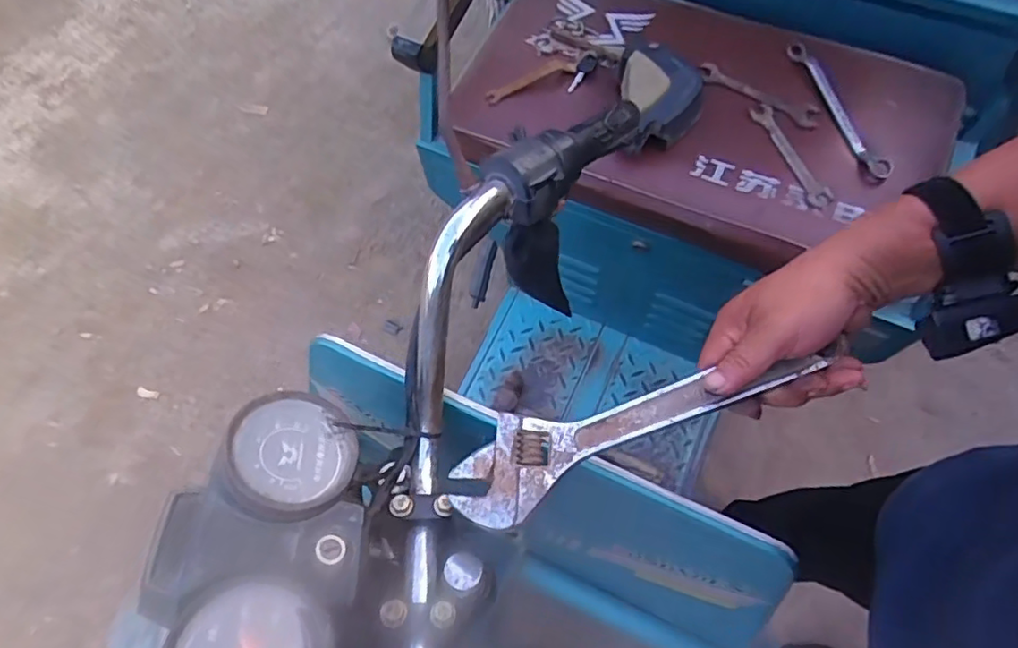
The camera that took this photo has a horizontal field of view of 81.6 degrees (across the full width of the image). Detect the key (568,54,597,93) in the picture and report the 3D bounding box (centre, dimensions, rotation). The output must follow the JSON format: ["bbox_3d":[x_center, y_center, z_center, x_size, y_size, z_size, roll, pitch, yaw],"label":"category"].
[{"bbox_3d":[0.096,-0.330,0.777,0.024,0.008,0.057,31,89,13],"label":"key"}]

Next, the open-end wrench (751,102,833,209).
[{"bbox_3d":[0.344,-0.208,0.719,0.025,0.013,0.151,-22,69,-7],"label":"open-end wrench"}]

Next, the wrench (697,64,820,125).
[{"bbox_3d":[0.319,-0.292,0.754,0.155,0.013,0.028,28,72,12],"label":"wrench"}]

